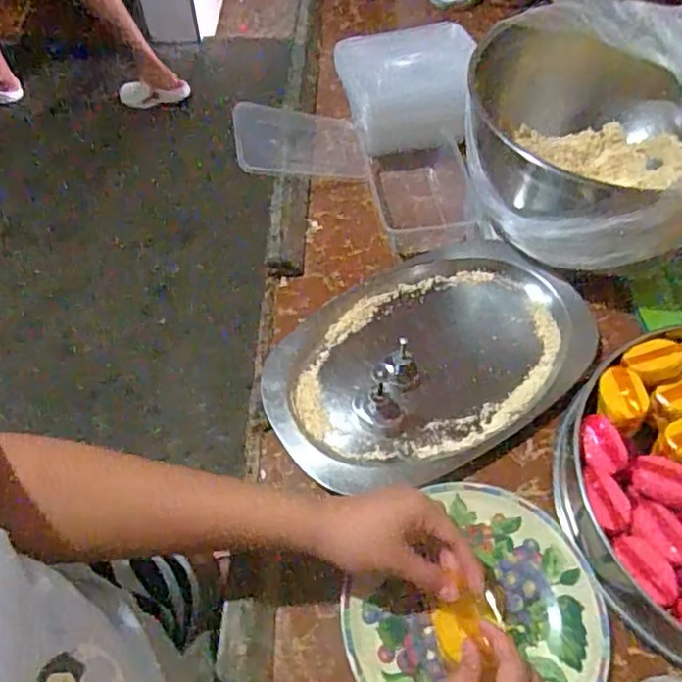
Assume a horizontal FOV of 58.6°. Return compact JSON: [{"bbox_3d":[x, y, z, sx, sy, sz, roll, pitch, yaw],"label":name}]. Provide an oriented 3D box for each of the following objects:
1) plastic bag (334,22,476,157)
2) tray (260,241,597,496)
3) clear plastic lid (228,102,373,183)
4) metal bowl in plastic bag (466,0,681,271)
[{"bbox_3d":[0.076,-0.311,0.754,0.160,0.126,0.105,-5,57,-3],"label":"plastic bag"},{"bbox_3d":[0.088,0.012,0.617,0.332,0.023,0.214,-29,62,-18],"label":"tray"},{"bbox_3d":[-0.052,-0.249,0.759,0.158,0.012,0.112,-2,66,-19],"label":"clear plastic lid"},{"bbox_3d":[0.273,-0.205,0.653,0.256,0.167,0.307,1,57,1],"label":"metal bowl in plastic bag"}]

